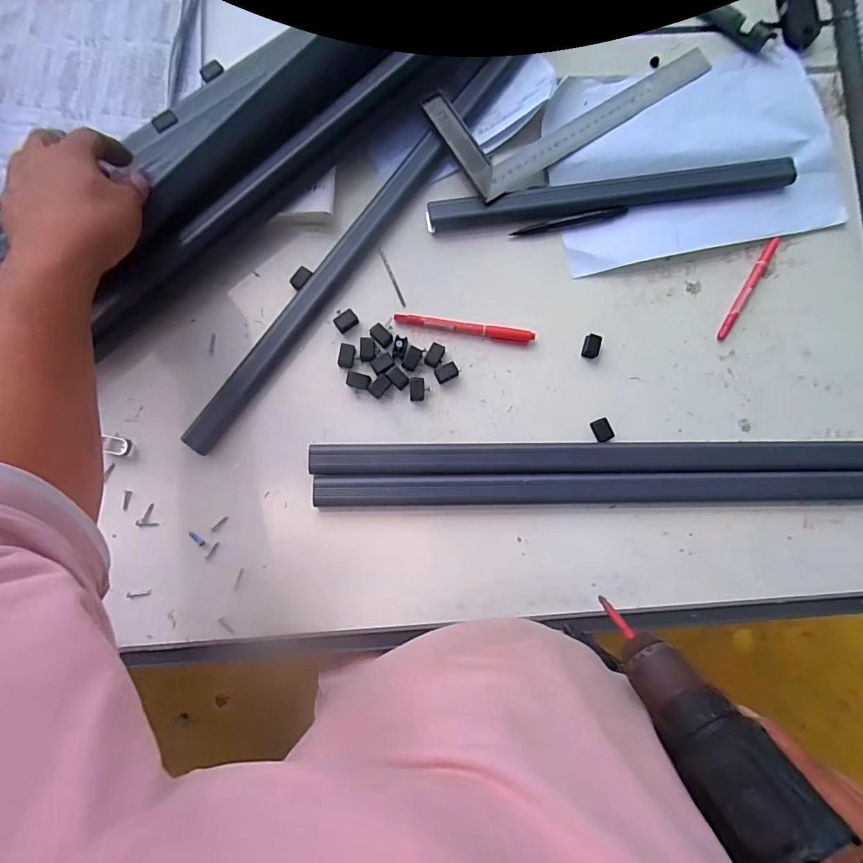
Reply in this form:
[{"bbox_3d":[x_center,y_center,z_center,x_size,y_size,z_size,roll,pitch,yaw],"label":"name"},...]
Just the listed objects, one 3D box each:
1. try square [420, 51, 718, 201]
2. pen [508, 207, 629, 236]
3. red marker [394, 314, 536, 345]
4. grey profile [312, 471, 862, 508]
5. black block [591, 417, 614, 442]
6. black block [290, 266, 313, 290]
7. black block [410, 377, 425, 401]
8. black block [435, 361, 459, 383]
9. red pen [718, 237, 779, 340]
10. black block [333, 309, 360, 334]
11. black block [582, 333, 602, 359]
[{"bbox_3d":[0.140,-0.350,0.486,0.287,0.027,0.113,-33,87,-4],"label":"try square"},{"bbox_3d":[0.143,-0.214,0.486,0.119,0.007,0.009,-12,86,-2],"label":"pen"},{"bbox_3d":[0.033,-0.101,0.472,0.136,0.010,0.015,8,86,-1],"label":"red marker"},{"bbox_3d":[0.181,0.057,0.479,0.580,0.026,0.031,0,86,-2],"label":"grey profile"},{"bbox_3d":[0.168,-0.001,0.470,0.016,0.006,0.023,-22,87,-3],"label":"black block"},{"bbox_3d":[-0.128,-0.151,0.470,0.014,0.007,0.022,41,86,2],"label":"black block"},{"bbox_3d":[-0.014,-0.041,0.465,0.015,0.006,0.023,0,86,-2],"label":"black block"},{"bbox_3d":[0.015,-0.058,0.471,0.023,0.004,0.016,-25,87,-3],"label":"black block"},{"bbox_3d":[0.320,-0.144,0.483,0.010,0.009,0.116,31,86,1],"label":"red pen"},{"bbox_3d":[-0.084,-0.108,0.468,0.022,0.005,0.017,-39,88,-4],"label":"black block"},{"bbox_3d":[0.162,-0.086,0.480,0.018,0.007,0.022,14,86,-1],"label":"black block"}]

